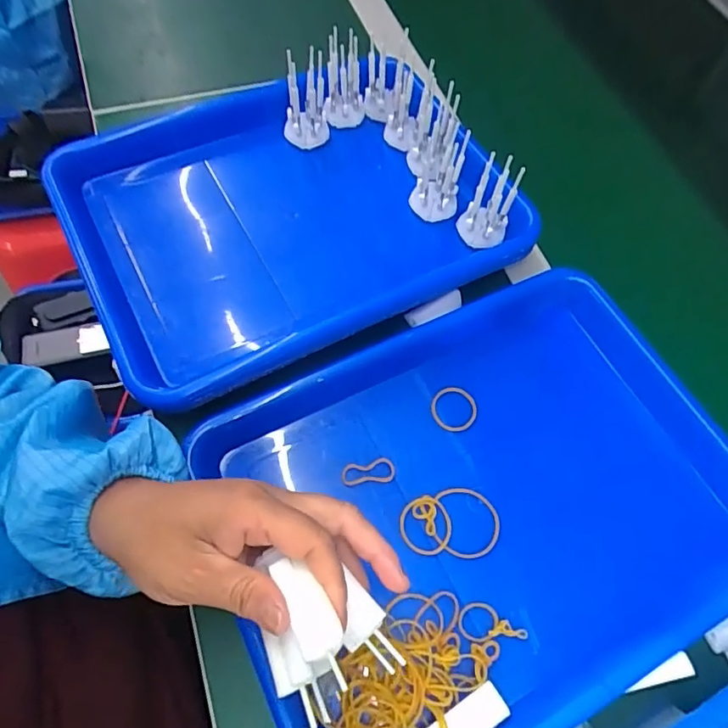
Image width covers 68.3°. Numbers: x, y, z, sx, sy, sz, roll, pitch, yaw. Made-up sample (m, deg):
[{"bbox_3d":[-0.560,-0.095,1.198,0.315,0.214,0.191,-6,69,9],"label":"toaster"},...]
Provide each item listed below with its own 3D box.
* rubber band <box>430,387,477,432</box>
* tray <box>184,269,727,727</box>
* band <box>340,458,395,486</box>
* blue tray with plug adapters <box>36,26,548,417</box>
[{"bbox_3d":[0.065,0.033,0.389,0.032,0.004,0.032,0,72,-2],"label":"rubber band"},{"bbox_3d":[0.083,0.086,0.353,0.334,0.032,0.244,-23,67,-15],"label":"tray"},{"bbox_3d":[0.003,0.073,0.362,0.036,0.004,0.016,-8,64,-8],"label":"band"},{"bbox_3d":[-0.059,-0.141,0.424,0.337,0.069,0.265,-26,67,-16],"label":"blue tray with plug adapters"}]

